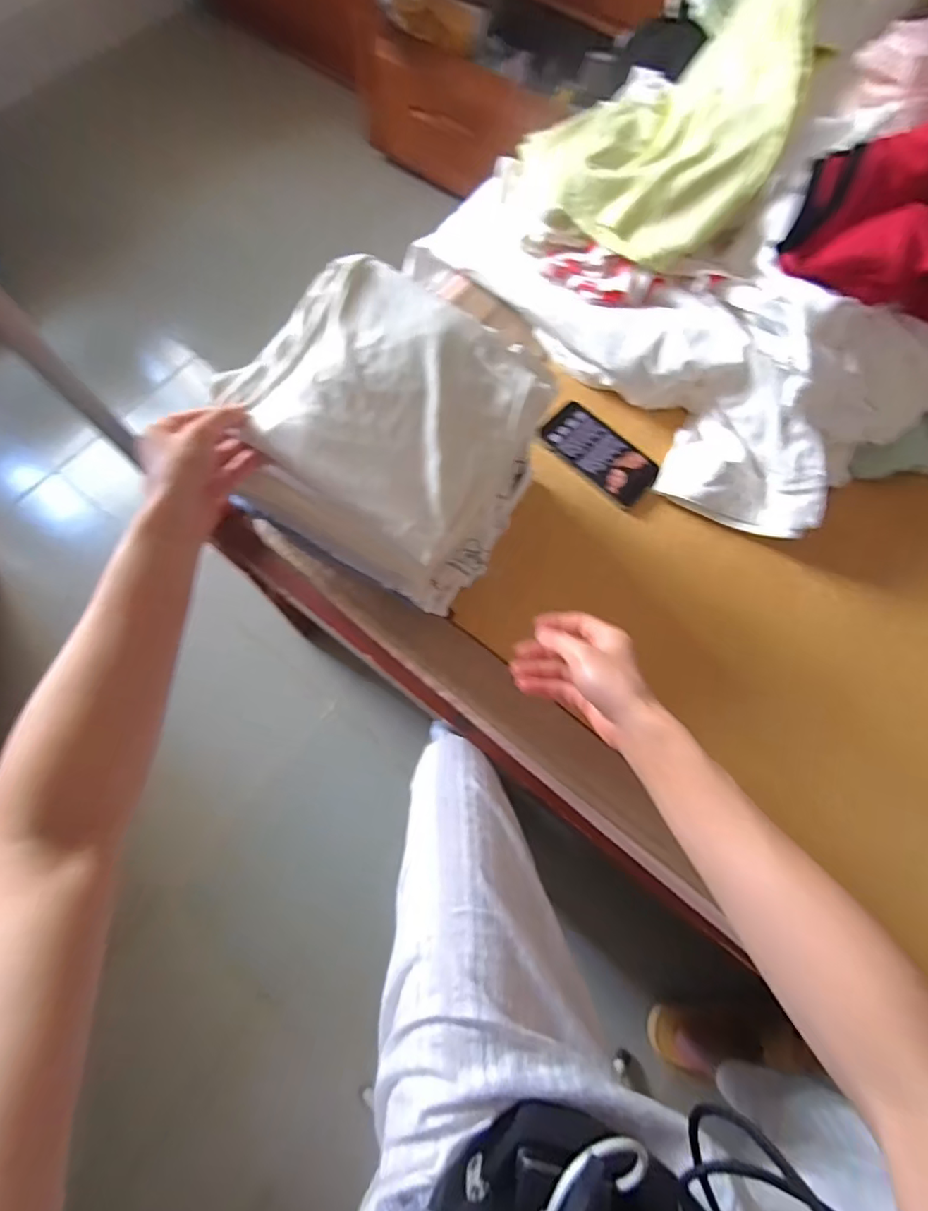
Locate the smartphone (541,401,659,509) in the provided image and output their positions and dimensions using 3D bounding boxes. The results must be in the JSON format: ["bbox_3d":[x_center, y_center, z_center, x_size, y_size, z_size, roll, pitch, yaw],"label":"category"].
[{"bbox_3d":[0.164,-0.184,0.655,0.142,0.012,0.080,40,74,11],"label":"smartphone"}]

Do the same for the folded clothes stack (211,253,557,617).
[{"bbox_3d":[-0.069,-0.146,0.513,0.228,0.188,0.211,28,72,7],"label":"folded clothes stack"}]

